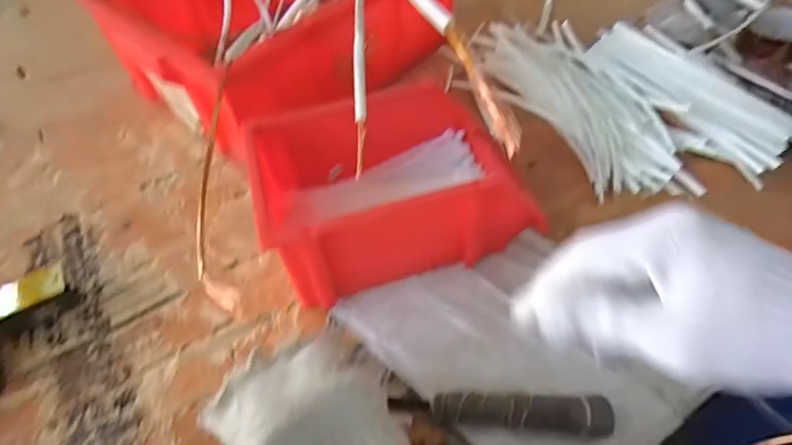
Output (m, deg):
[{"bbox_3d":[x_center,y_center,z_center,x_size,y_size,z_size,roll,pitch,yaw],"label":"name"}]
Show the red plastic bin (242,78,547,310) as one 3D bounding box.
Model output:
[{"bbox_3d":[-0.003,-0.039,0.451,0.240,0.115,0.175,-15,51,-8],"label":"red plastic bin"}]

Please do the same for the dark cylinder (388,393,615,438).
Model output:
[{"bbox_3d":[0.077,0.146,0.354,0.161,0.030,0.024,1,50,4],"label":"dark cylinder"}]

